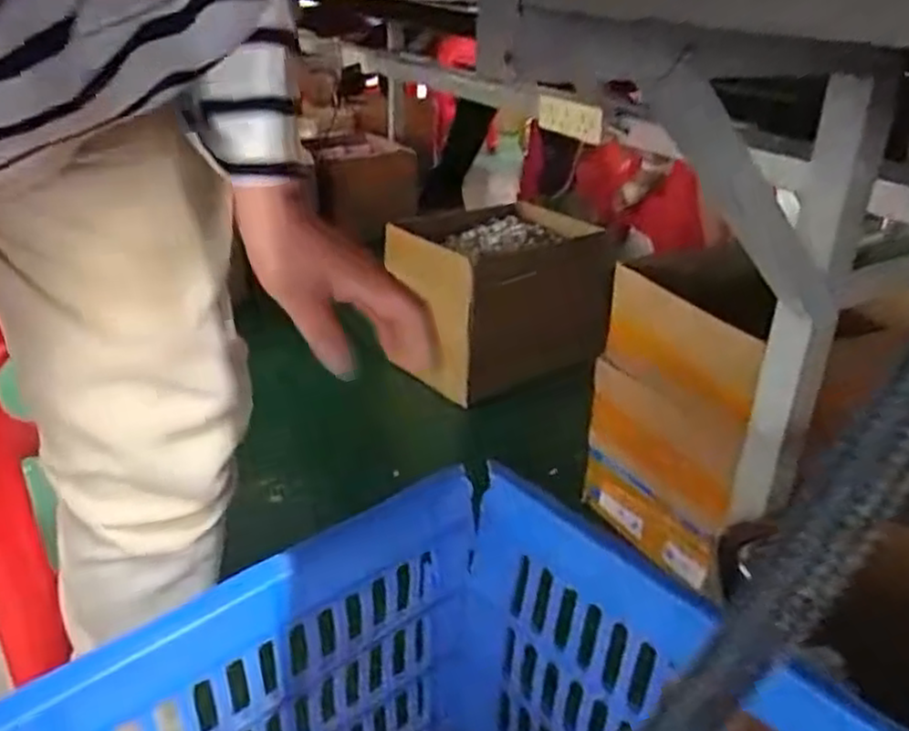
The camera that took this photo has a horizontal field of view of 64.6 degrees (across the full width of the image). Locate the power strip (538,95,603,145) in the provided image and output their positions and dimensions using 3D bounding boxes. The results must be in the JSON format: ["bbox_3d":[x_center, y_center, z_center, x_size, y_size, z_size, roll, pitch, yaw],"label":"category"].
[{"bbox_3d":[0.176,-0.381,1.115,0.025,0.058,0.149,-12,29,-23],"label":"power strip"}]

